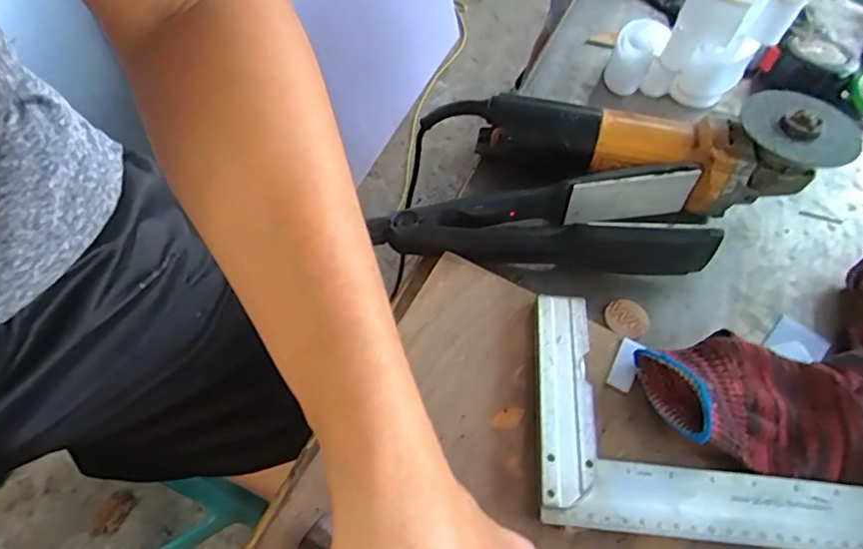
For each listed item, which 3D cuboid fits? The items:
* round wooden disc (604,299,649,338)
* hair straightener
[{"bbox_3d":[0.150,0.034,0.433,0.030,0.006,0.031,2,57,-2],"label":"round wooden disc"},{"bbox_3d":[0.090,-0.036,0.438,0.242,0.055,0.073,-3,57,-5],"label":"hair straightener"}]

